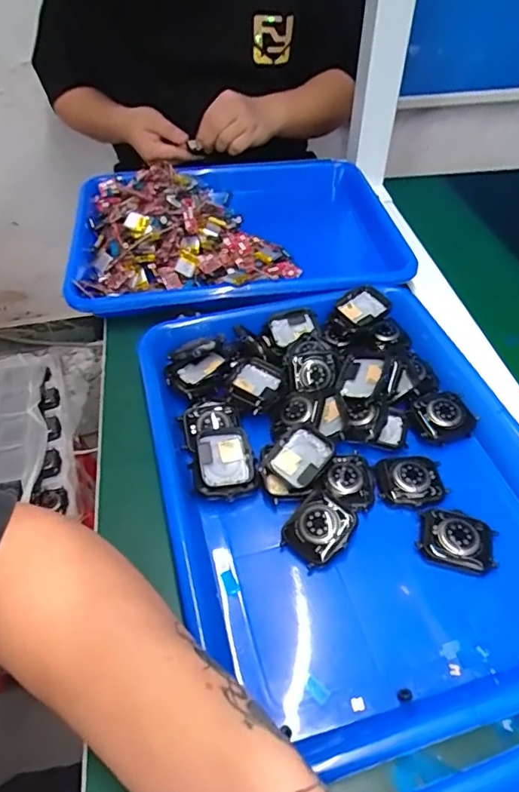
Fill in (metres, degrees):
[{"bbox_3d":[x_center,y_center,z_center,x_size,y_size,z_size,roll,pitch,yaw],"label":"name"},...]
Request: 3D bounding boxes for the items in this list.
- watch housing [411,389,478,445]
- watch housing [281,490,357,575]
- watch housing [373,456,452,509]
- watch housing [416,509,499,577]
[{"bbox_3d":[0.138,0.015,0.382,0.042,0.012,0.036,-10,49,-7],"label":"watch housing"},{"bbox_3d":[0.037,0.084,0.326,0.046,0.011,0.037,-43,59,-16],"label":"watch housing"},{"bbox_3d":[0.104,0.058,0.351,0.045,0.007,0.039,-6,48,-4],"label":"watch housing"},{"bbox_3d":[0.125,0.092,0.323,0.045,0.013,0.034,12,50,12],"label":"watch housing"}]

